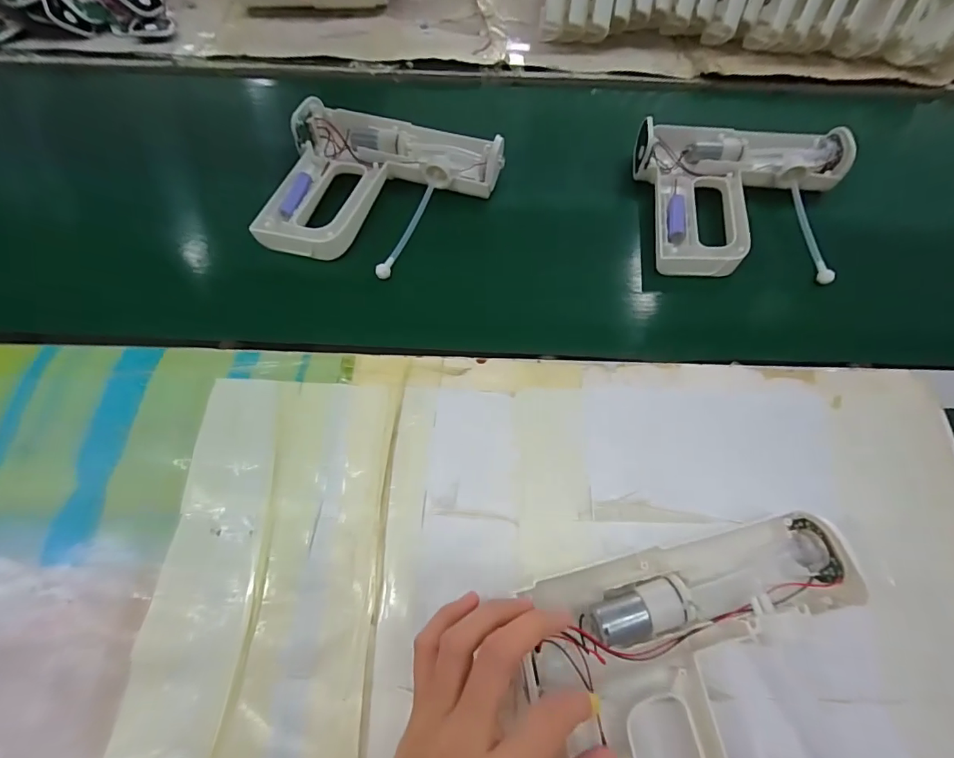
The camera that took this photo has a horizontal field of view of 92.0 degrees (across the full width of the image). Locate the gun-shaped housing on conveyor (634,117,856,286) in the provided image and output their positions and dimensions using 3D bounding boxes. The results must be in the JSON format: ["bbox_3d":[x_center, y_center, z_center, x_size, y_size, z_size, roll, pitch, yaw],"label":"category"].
[{"bbox_3d":[0.278,-0.191,0.468,0.215,0.040,0.185,2,63,-1],"label":"gun-shaped housing on conveyor"}]

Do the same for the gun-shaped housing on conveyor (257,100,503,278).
[{"bbox_3d":[-0.091,-0.195,0.457,0.208,0.042,0.191,11,63,4],"label":"gun-shaped housing on conveyor"}]

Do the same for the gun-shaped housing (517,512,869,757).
[{"bbox_3d":[0.140,0.191,0.264,0.193,0.049,0.179,-11,64,-7],"label":"gun-shaped housing"}]

